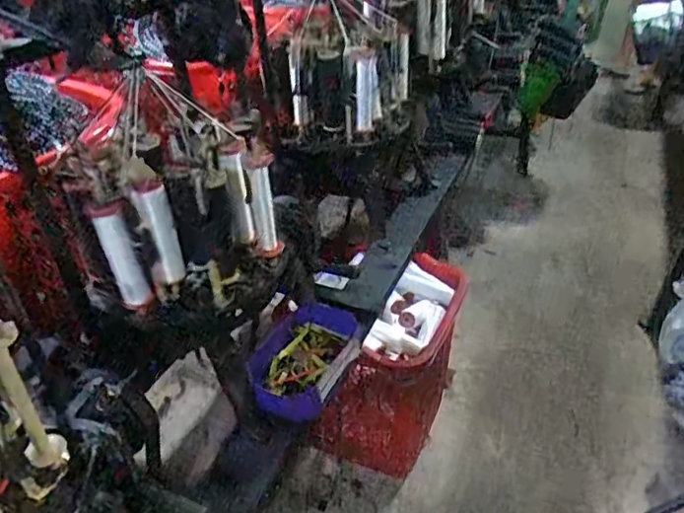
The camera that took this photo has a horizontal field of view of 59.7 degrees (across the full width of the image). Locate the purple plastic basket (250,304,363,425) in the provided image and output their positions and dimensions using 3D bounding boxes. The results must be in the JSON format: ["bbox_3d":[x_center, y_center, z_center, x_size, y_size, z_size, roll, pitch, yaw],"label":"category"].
[{"bbox_3d":[-0.057,0.152,0.965,0.126,0.064,0.219,15,39,24],"label":"purple plastic basket"}]

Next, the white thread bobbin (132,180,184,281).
[{"bbox_3d":[-0.242,-0.033,0.798,0.033,0.146,0.030,-9,36,-7],"label":"white thread bobbin"}]

